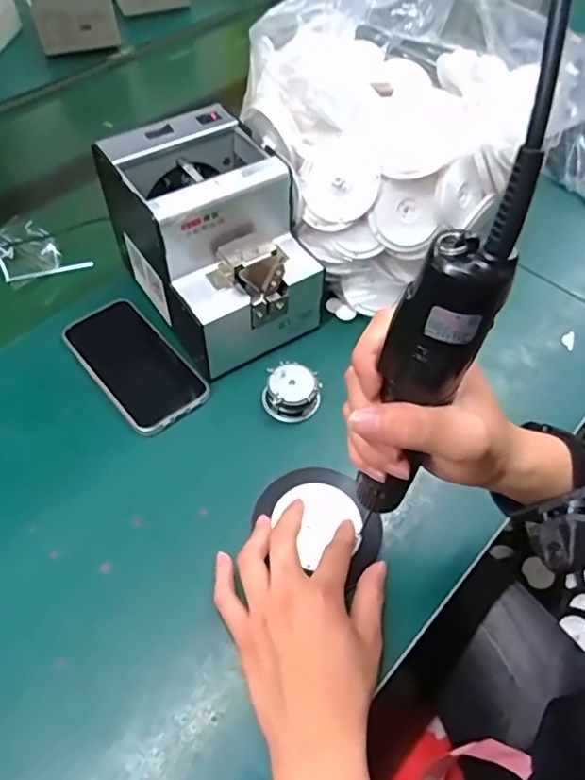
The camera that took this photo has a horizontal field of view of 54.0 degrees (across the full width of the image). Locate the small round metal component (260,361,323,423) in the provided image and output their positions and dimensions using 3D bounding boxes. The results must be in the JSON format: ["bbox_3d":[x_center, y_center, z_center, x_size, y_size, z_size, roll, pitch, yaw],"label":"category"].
[{"bbox_3d":[0.000,0.003,0.502,0.047,0.028,0.043,0,54,-1],"label":"small round metal component"}]

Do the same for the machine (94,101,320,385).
[{"bbox_3d":[-0.067,-0.134,0.517,0.128,0.141,0.167,-28,59,-20],"label":"machine"}]

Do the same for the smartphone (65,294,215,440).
[{"bbox_3d":[-0.143,-0.025,0.524,0.075,0.016,0.147,-36,62,-24],"label":"smartphone"}]

